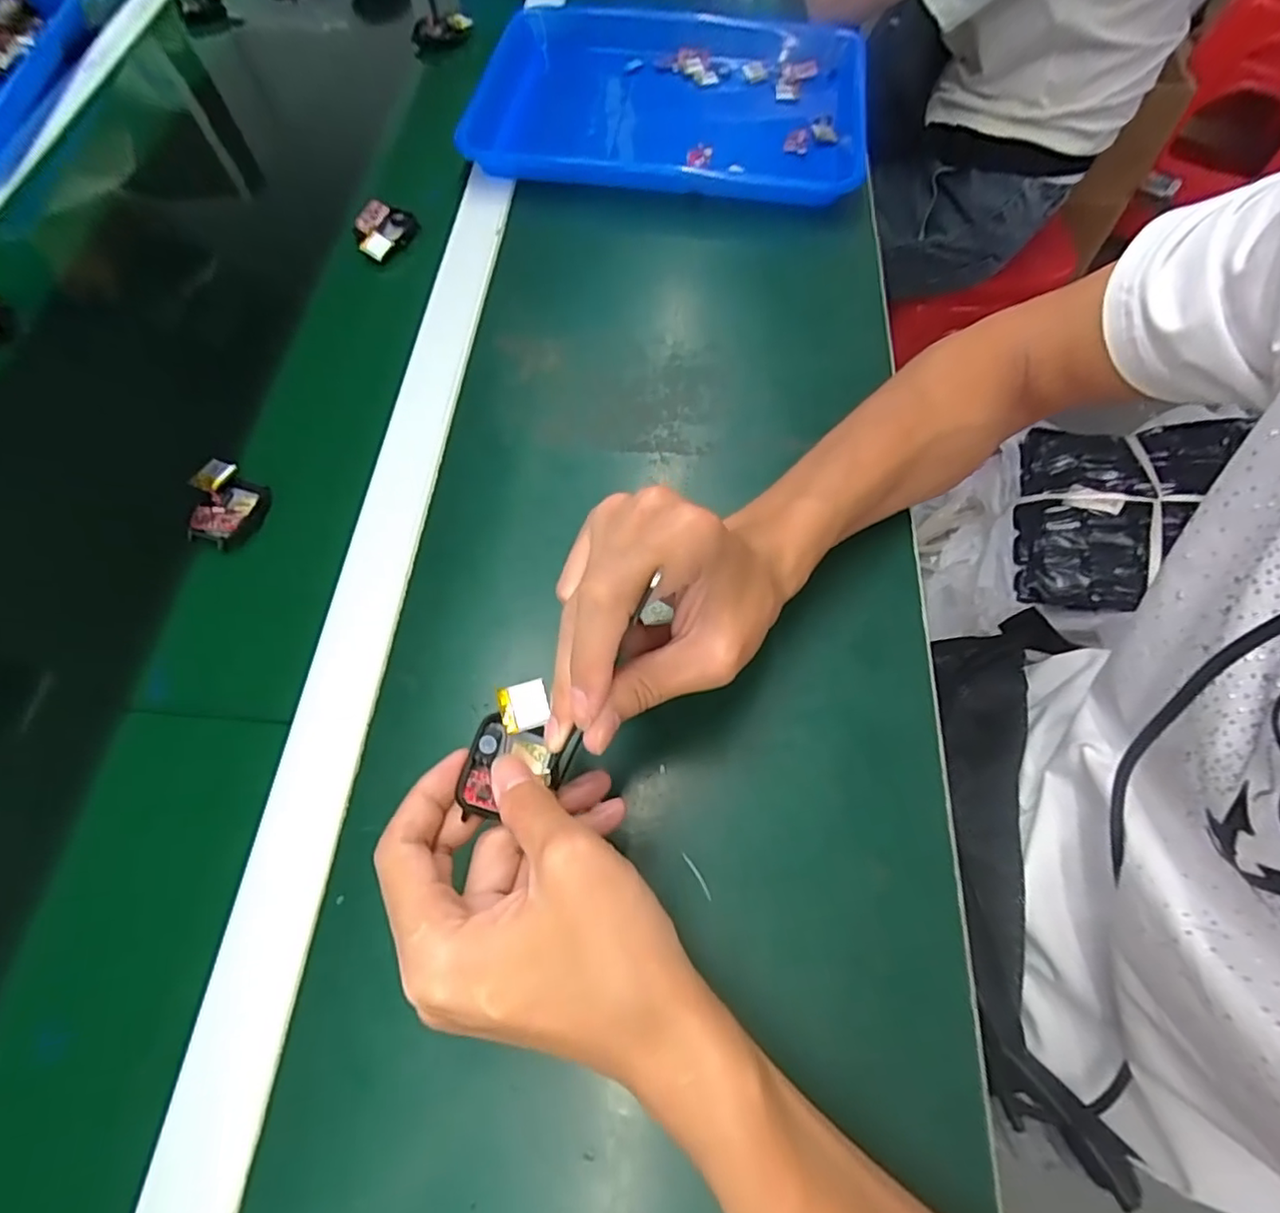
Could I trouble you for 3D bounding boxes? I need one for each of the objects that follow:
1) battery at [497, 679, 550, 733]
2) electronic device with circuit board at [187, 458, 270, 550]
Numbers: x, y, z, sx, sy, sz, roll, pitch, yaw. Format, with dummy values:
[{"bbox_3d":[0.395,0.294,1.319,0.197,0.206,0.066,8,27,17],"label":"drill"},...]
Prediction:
[{"bbox_3d":[-0.050,0.043,0.271,0.021,0.005,0.020,-14,80,-7],"label":"battery"},{"bbox_3d":[-0.261,-0.065,0.391,0.043,0.017,0.051,18,66,9],"label":"electronic device with circuit board"}]

